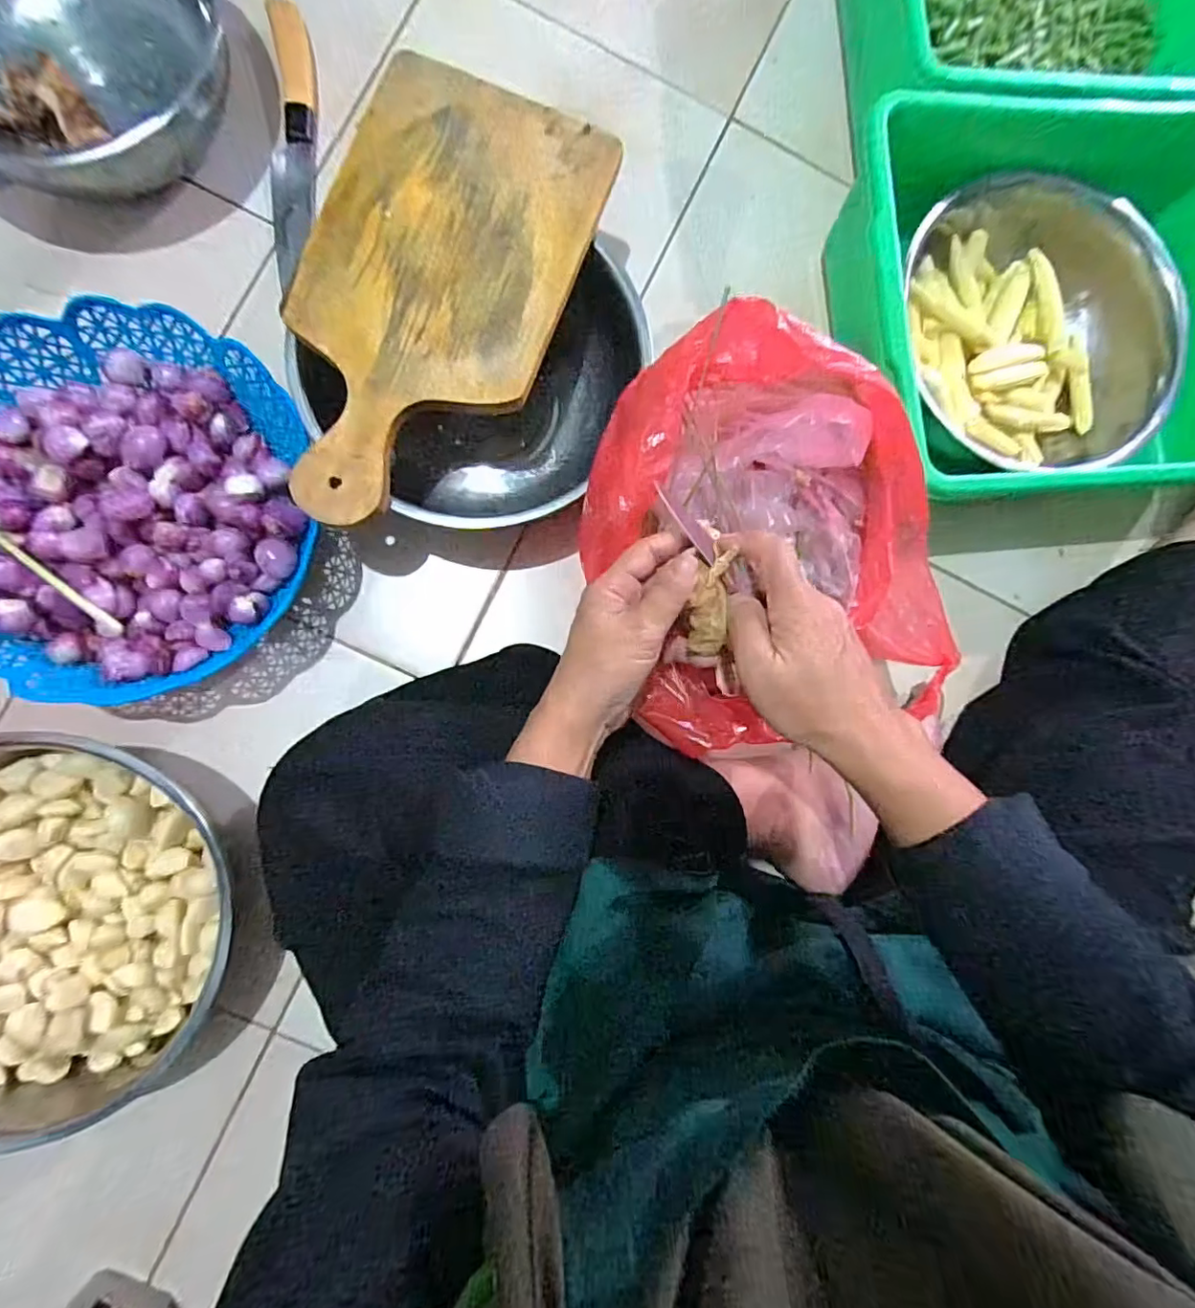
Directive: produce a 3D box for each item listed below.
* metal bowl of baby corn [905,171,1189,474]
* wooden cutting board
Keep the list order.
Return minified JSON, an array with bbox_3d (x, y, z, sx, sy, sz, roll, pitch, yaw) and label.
[{"bbox_3d":[0.394,-0.291,0.519,0.218,0.086,0.251,-36,90,-7],"label":"metal bowl of baby corn"},{"bbox_3d":[-0.120,-0.253,0.413,0.179,0.010,0.337,20,85,-4],"label":"wooden cutting board"}]

